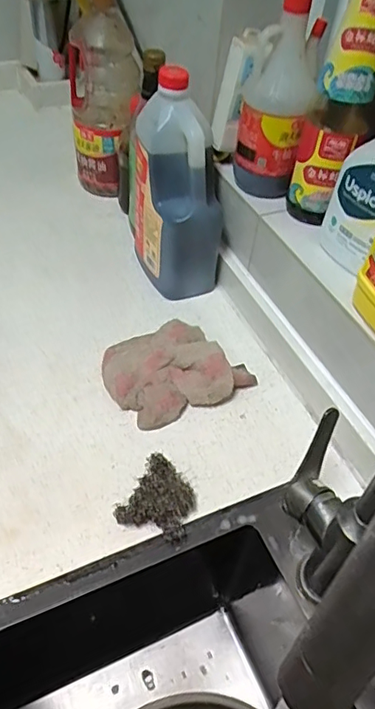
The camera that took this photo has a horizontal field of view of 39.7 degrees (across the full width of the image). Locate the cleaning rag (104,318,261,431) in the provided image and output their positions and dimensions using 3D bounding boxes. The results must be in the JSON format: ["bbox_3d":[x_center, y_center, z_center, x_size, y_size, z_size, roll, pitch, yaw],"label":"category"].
[{"bbox_3d":[-0.015,0.008,0.616,0.167,0.038,0.138,-16,52,-19],"label":"cleaning rag"}]

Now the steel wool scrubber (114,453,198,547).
[{"bbox_3d":[-0.024,0.140,0.508,0.065,0.032,0.071,22,50,13],"label":"steel wool scrubber"}]

